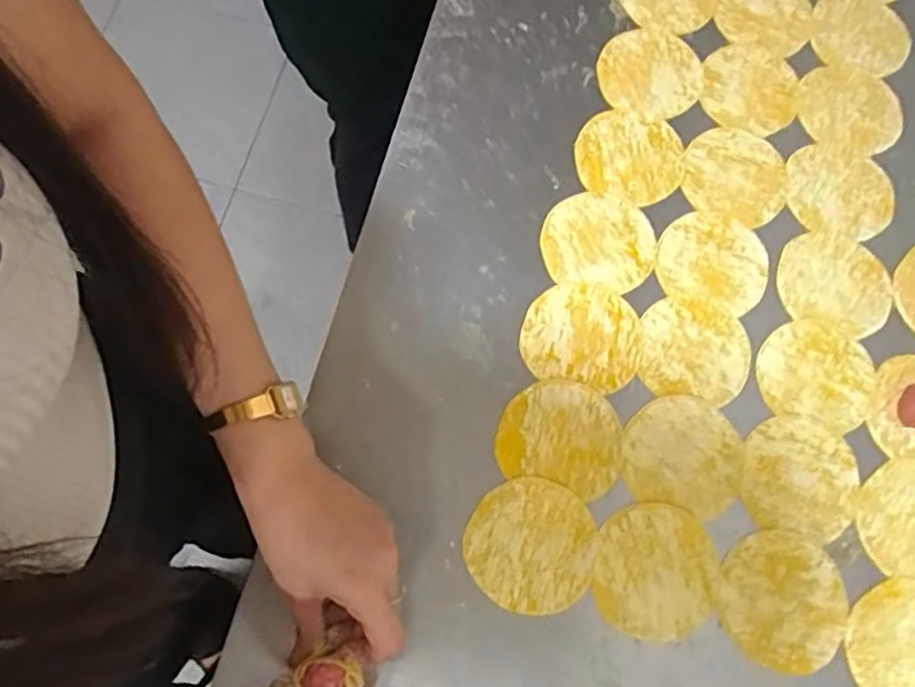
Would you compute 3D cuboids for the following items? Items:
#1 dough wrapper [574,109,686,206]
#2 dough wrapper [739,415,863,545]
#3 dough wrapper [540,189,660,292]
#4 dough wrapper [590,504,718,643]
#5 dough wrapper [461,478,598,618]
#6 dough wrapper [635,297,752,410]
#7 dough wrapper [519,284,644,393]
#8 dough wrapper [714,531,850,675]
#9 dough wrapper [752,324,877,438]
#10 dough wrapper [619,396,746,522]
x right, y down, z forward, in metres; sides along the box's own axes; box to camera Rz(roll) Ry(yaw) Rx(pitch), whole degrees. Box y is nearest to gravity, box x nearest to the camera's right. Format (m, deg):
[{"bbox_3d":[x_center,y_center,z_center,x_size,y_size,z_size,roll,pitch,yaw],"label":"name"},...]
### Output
[{"bbox_3d":[0.133,-0.143,0.536,0.082,0.007,0.073,17,74,3],"label":"dough wrapper"},{"bbox_3d":[0.231,0.090,0.465,0.076,0.004,0.077,1,74,-2],"label":"dough wrapper"},{"bbox_3d":[0.105,-0.076,0.513,0.082,0.004,0.075,1,74,-2],"label":"dough wrapper"},{"bbox_3d":[0.128,0.147,0.445,0.077,0.004,0.082,13,74,2],"label":"dough wrapper"},{"bbox_3d":[0.048,0.130,0.448,0.081,0.004,0.081,1,74,-2],"label":"dough wrapper"},{"bbox_3d":[0.170,0.006,0.492,0.076,0.004,0.069,12,74,2],"label":"dough wrapper"},{"bbox_3d":[0.089,-0.006,0.491,0.083,0.004,0.073,13,74,2],"label":"dough wrapper"},{"bbox_3d":[0.209,0.164,0.443,0.080,0.004,0.082,1,74,-2],"label":"dough wrapper"},{"bbox_3d":[0.254,0.022,0.491,0.083,0.005,0.074,17,74,3],"label":"dough wrapper"},{"bbox_3d":[0.154,0.075,0.468,0.080,0.004,0.075,18,74,3],"label":"dough wrapper"}]

